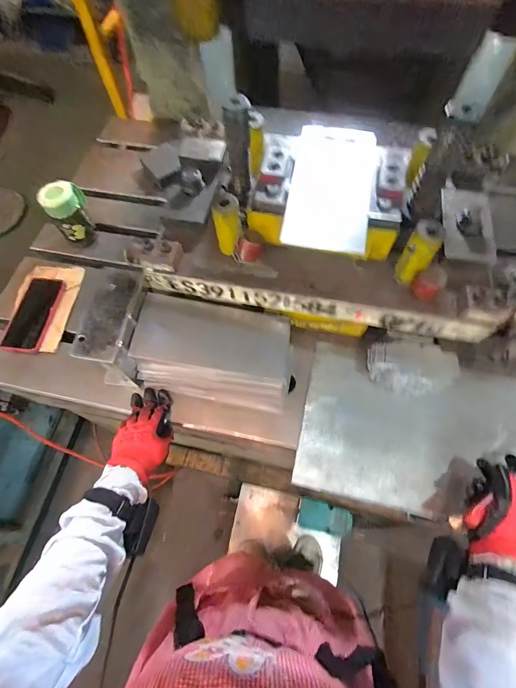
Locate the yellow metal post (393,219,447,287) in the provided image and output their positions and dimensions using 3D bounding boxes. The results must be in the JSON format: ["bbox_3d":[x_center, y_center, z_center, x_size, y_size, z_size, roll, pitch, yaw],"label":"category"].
[{"bbox_3d":[0.242,-0.135,0.512,0.042,0.094,0.040,30,68,14],"label":"yellow metal post"}]

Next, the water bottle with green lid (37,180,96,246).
[{"bbox_3d":[-0.389,-0.272,0.712,0.079,0.124,0.060,-30,68,-13],"label":"water bottle with green lid"}]

